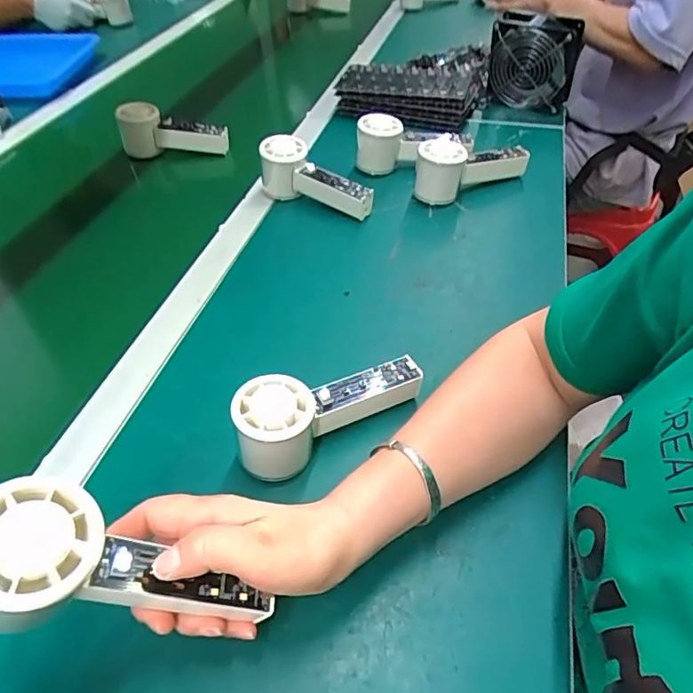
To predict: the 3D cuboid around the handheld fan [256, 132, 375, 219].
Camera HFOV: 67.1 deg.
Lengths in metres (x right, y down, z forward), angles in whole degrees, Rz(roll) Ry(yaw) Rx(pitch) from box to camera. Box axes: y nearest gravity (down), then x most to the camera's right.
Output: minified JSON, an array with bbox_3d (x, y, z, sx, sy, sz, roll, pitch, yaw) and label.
[{"bbox_3d":[-0.041,-0.200,0.621,0.068,0.064,0.139,-35,55,-27],"label":"handheld fan"}]

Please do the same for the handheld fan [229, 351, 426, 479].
[{"bbox_3d":[-0.011,0.046,0.398,0.149,0.064,0.056,-27,52,-22],"label":"handheld fan"}]

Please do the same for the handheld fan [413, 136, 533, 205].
[{"bbox_3d":[0.153,-0.226,0.649,0.146,0.063,0.058,-24,51,-20],"label":"handheld fan"}]

